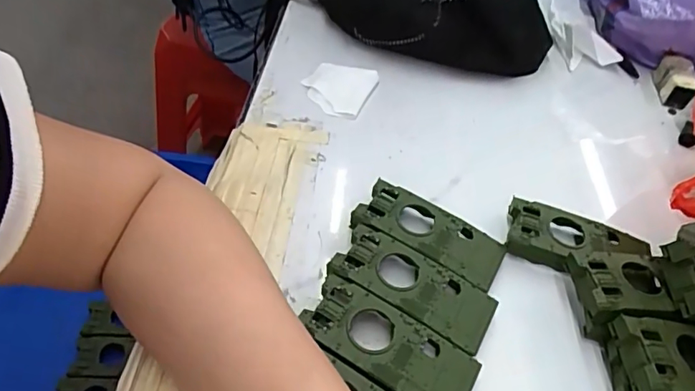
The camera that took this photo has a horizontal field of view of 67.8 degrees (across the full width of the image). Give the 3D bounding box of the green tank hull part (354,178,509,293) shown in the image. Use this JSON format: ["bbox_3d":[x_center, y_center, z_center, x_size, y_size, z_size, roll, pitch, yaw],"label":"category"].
[{"bbox_3d":[0.057,0.027,0.366,0.102,0.020,0.047,25,49,14],"label":"green tank hull part"}]

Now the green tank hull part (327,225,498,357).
[{"bbox_3d":[0.042,0.060,0.334,0.102,0.019,0.047,27,49,15],"label":"green tank hull part"}]

